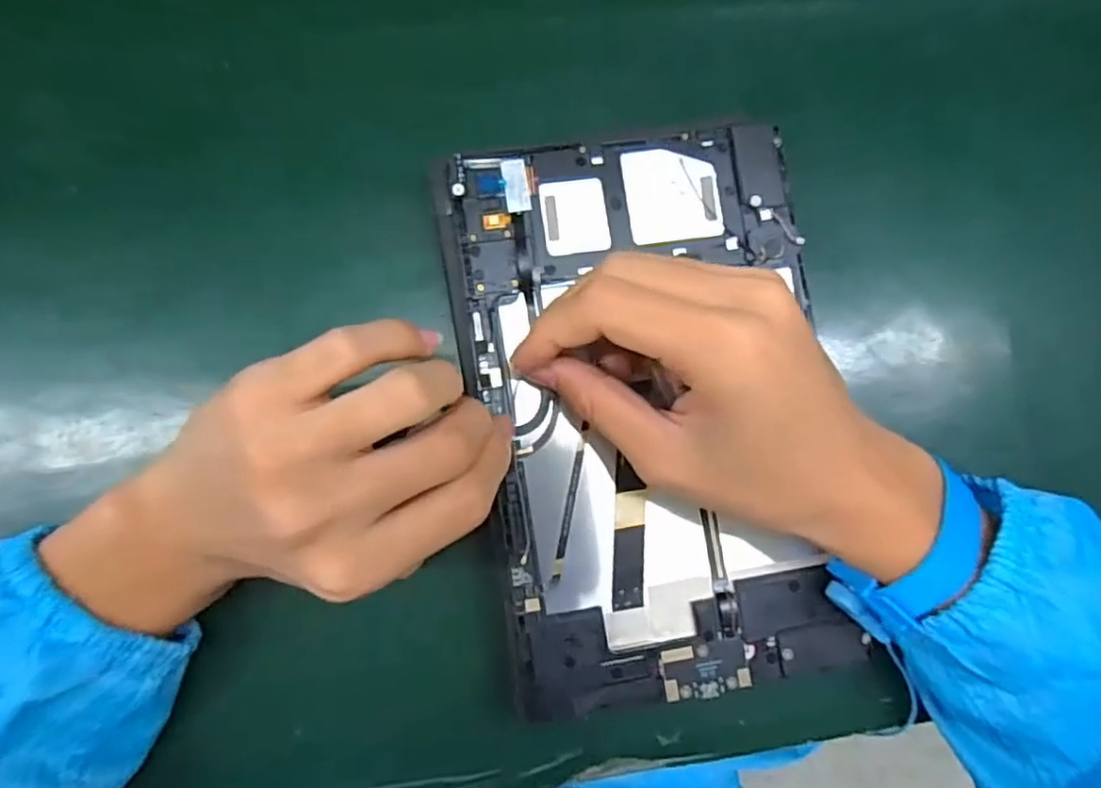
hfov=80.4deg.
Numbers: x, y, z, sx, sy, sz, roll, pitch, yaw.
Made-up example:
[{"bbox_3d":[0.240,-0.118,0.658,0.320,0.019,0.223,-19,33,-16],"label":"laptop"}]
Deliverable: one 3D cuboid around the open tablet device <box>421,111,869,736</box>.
[{"bbox_3d":[0.043,0.008,0.283,0.152,0.011,0.238,-8,87,-6],"label":"open tablet device"}]

